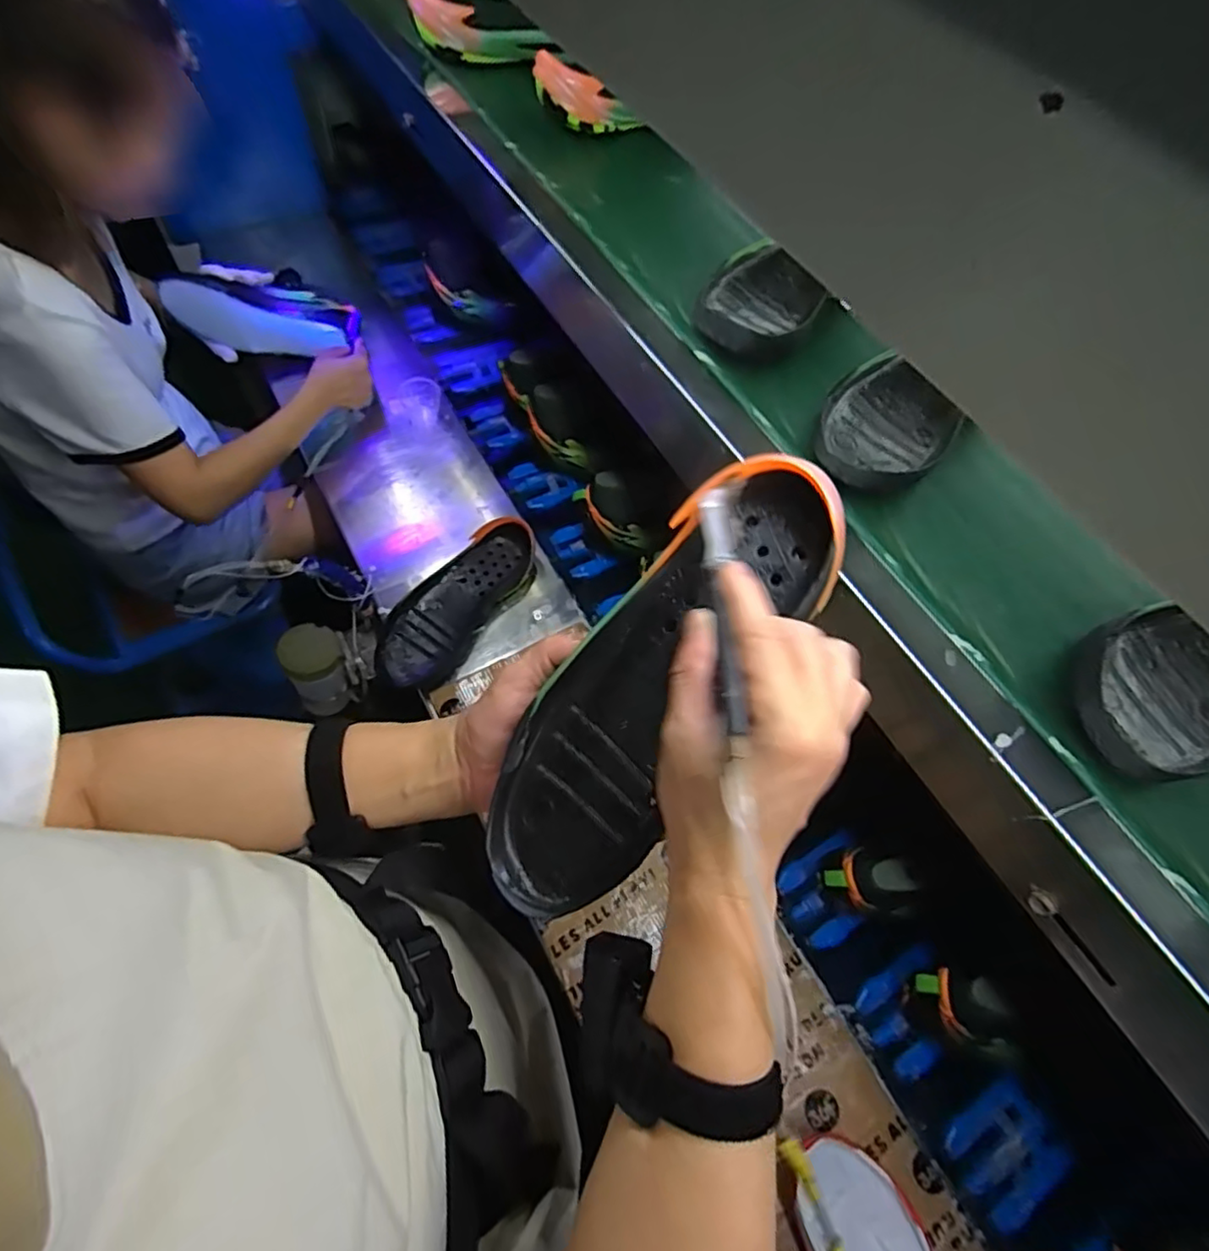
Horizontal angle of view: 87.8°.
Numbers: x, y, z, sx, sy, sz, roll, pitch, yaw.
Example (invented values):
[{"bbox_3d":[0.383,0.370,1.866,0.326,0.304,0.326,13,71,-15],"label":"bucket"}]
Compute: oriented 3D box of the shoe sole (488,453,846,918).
[{"bbox_3d":[0.028,0.032,0.344,0.092,0.044,0.263,37,96,16],"label":"shoe sole"}]

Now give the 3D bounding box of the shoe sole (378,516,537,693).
[{"bbox_3d":[-0.181,-0.029,0.806,0.104,0.042,0.260,33,64,13],"label":"shoe sole"}]

